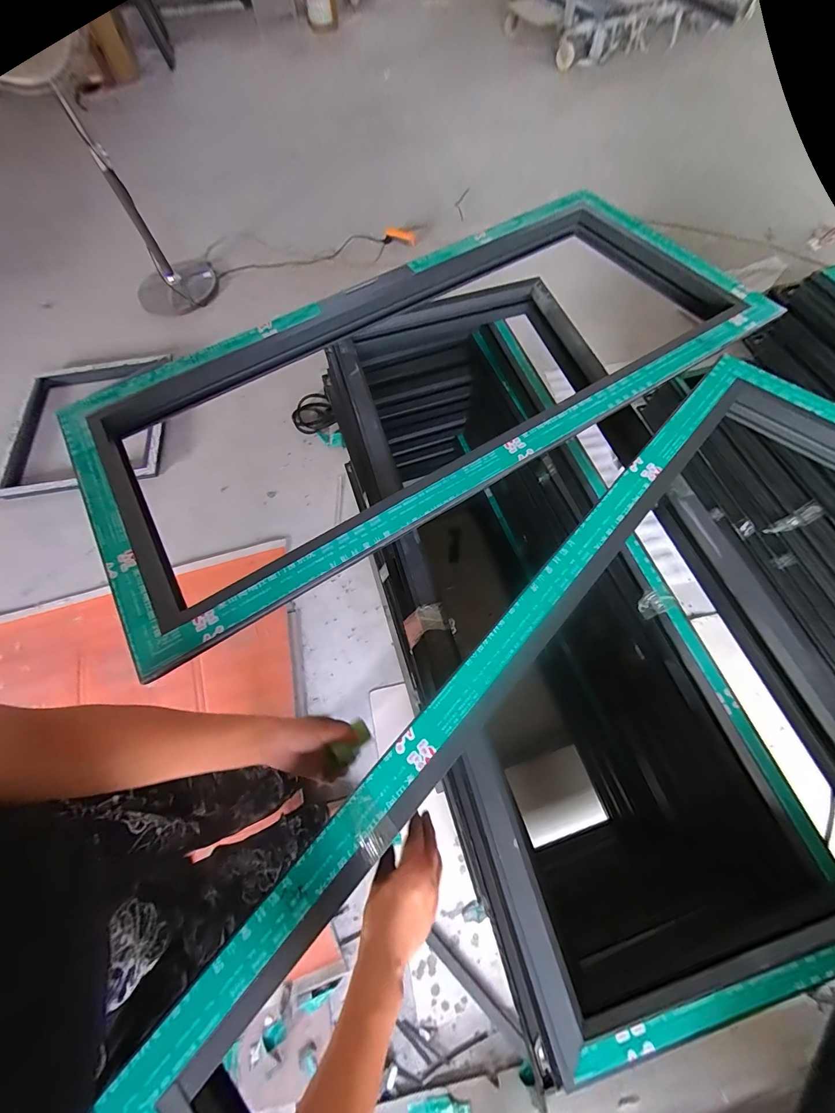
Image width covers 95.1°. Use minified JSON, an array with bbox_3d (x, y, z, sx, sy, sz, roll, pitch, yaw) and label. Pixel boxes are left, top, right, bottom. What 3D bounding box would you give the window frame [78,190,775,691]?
[{"bbox_3d":[0.029,-0.383,0.758,1.333,0.073,0.600,-31,70,-10],"label":"window frame"}]

